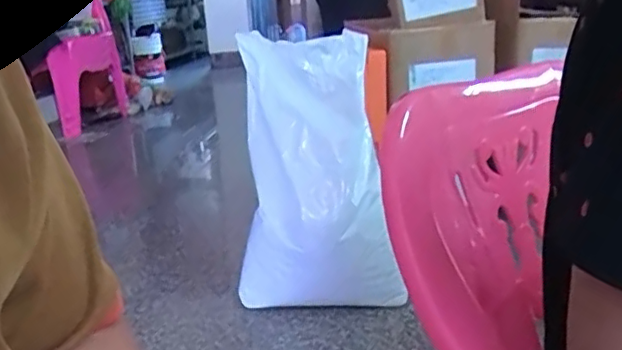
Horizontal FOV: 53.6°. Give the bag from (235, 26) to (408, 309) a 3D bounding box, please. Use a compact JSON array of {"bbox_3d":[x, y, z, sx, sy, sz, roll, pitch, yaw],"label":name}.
[{"bbox_3d":[-0.001,-0.029,1.591,0.406,0.742,0.139,-6,-5,0],"label":"bag"}]

